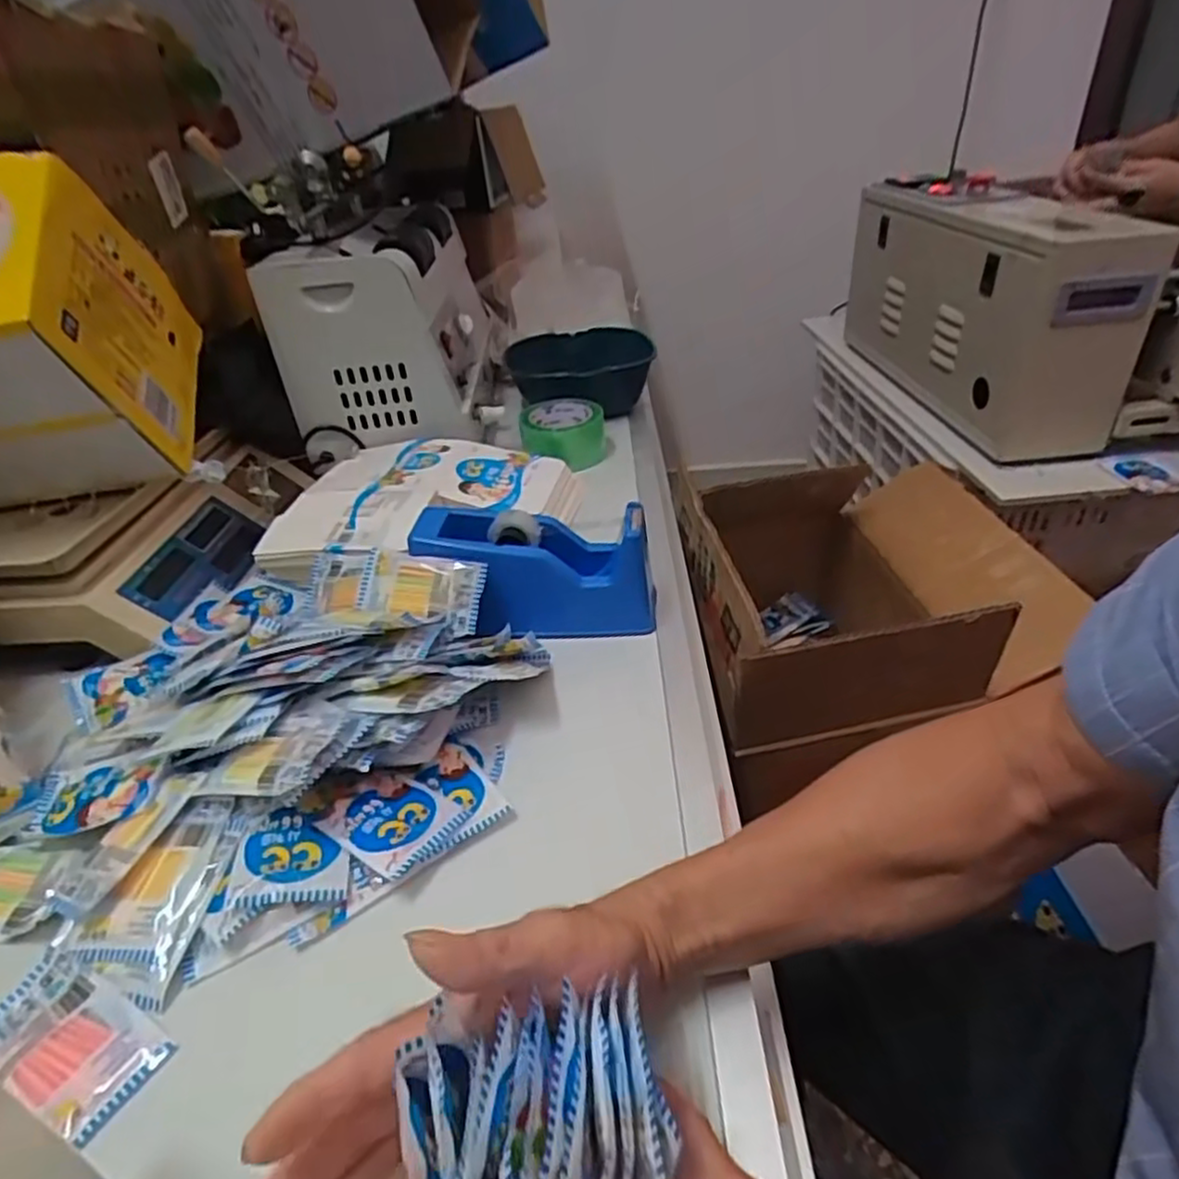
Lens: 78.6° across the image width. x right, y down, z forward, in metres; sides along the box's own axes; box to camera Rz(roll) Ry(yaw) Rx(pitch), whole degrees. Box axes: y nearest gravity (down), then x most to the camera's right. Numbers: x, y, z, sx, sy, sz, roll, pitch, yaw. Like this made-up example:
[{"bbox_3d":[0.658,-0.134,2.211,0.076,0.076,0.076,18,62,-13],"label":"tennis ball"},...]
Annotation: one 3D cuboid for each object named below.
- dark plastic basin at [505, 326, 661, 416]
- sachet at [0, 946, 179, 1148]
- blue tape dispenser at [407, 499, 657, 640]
[{"bbox_3d":[-0.012,-0.303,1.009,0.201,0.083,0.162,-7,35,-2],"label":"dark plastic basin"},{"bbox_3d":[-0.265,0.229,0.366,0.107,0.010,0.053,13,39,24],"label":"sachet"},{"bbox_3d":[-0.045,-0.013,0.606,0.193,0.087,0.080,-1,35,7],"label":"blue tape dispenser"}]

